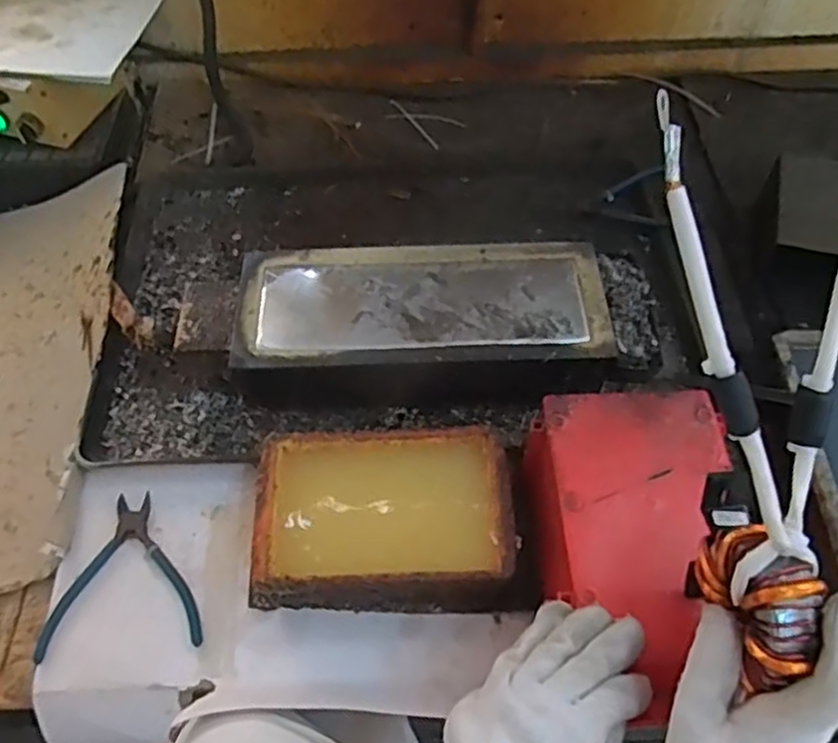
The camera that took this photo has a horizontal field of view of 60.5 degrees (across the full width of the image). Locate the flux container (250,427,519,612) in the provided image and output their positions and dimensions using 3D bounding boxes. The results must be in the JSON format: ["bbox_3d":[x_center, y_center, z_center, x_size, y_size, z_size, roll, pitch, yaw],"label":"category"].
[{"bbox_3d":[-0.029,0.118,0.587,0.206,0.056,0.138,1,55,0],"label":"flux container"}]

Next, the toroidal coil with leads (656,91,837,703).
[{"bbox_3d":[0.181,0.010,0.370,0.101,0.290,0.074,-16,16,-10],"label":"toroidal coil with leads"}]

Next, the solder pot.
[{"bbox_3d":[0.003,-0.045,0.690,0.339,0.075,0.151,0,56,1],"label":"solder pot"}]

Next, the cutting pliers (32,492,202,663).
[{"bbox_3d":[-0.244,0.165,0.598,0.128,0.015,0.131,-5,55,-3],"label":"cutting pliers"}]

